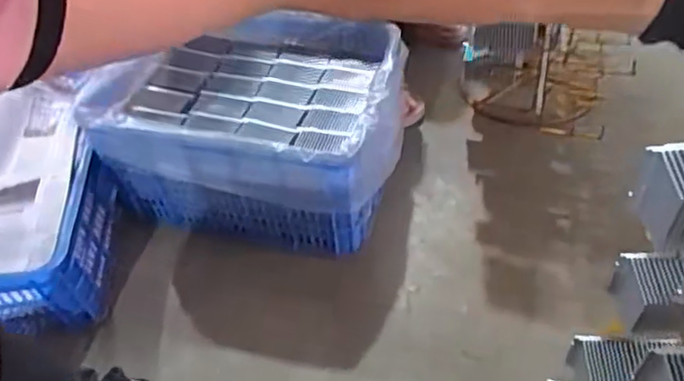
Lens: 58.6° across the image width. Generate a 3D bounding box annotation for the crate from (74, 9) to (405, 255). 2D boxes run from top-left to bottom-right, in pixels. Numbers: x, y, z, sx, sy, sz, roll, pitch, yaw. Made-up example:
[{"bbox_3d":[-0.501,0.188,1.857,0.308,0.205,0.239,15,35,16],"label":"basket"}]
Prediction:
[{"bbox_3d":[-0.134,-0.123,1.095,0.483,0.241,0.331,7,50,13],"label":"crate"}]

